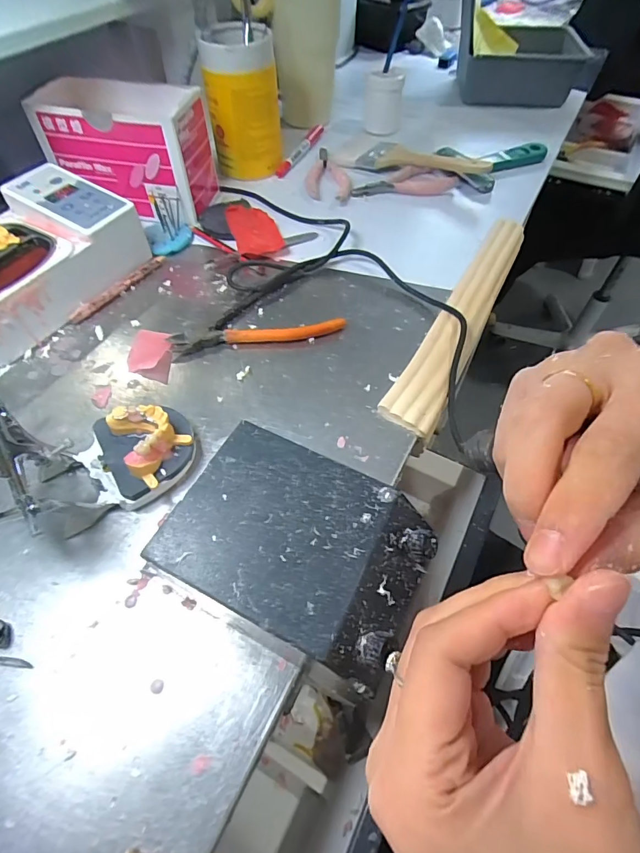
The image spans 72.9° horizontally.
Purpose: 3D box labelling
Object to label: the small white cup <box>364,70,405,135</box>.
[{"bbox_3d":[0.091,-0.460,0.616,0.053,0.073,0.057,8,55,6],"label":"small white cup"}]

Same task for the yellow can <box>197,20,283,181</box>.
[{"bbox_3d":[-0.090,-0.379,0.514,0.084,0.129,0.082,-8,56,-6],"label":"yellow can"}]

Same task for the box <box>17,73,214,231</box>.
[{"bbox_3d":[-0.202,-0.296,0.467,0.153,0.105,0.081,9,56,5],"label":"box"}]

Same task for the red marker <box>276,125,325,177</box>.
[{"bbox_3d":[-0.024,-0.373,0.581,0.016,0.011,0.141,19,58,12],"label":"red marker"}]

